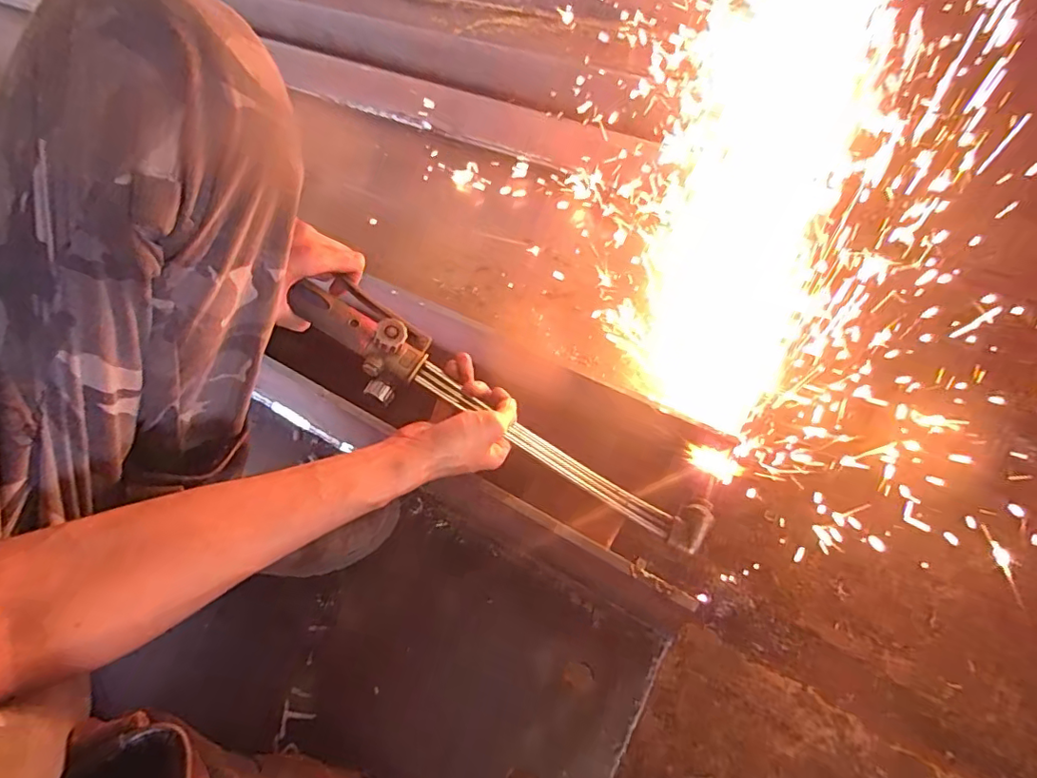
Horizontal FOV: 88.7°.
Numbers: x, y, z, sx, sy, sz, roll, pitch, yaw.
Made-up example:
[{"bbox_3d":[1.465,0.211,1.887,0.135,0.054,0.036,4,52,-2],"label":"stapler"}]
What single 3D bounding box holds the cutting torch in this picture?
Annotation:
[{"bbox_3d":[-0.008,0.022,0.483,0.426,0.045,0.065,31,55,-5],"label":"cutting torch"}]

